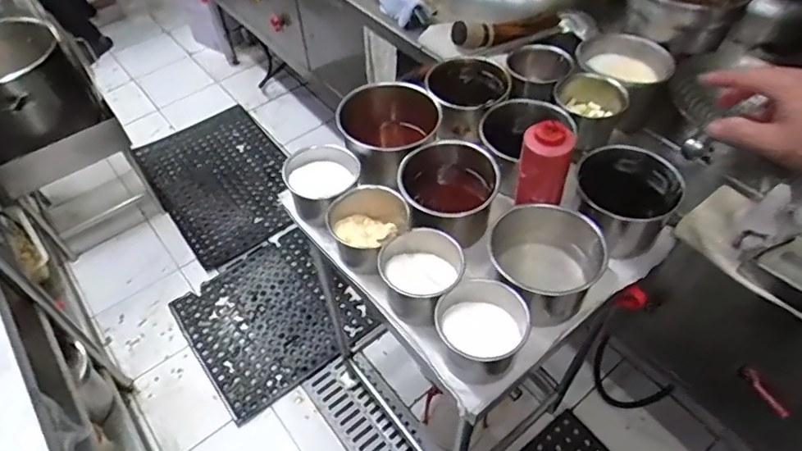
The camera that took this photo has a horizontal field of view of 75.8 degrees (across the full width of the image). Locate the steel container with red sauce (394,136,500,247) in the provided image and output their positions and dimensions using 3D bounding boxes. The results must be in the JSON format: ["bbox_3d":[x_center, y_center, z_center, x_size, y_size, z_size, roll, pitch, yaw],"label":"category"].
[{"bbox_3d":[0.071,-0.045,0.806,0.153,0.107,0.163,11,53,11],"label":"steel container with red sauce"}]

